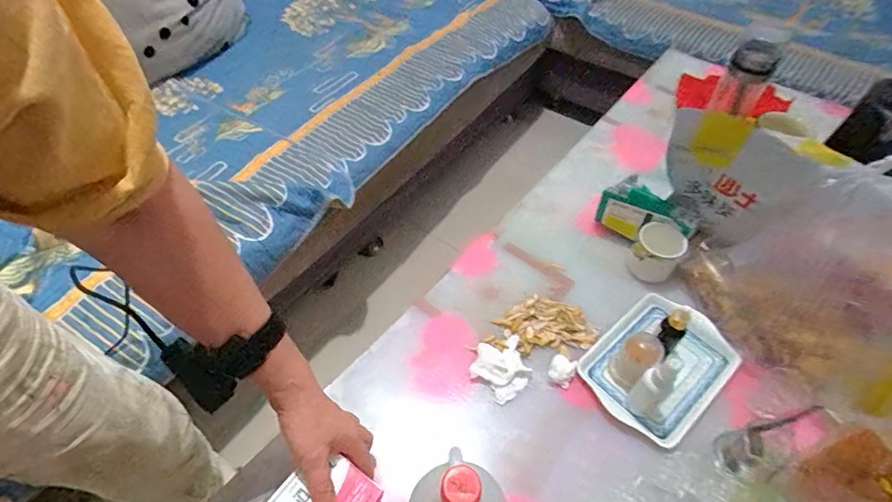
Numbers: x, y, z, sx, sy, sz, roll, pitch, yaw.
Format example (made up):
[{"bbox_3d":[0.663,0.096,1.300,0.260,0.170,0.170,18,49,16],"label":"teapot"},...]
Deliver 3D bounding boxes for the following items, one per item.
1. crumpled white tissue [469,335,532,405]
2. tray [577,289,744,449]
[{"bbox_3d":[0.069,0.152,0.605,0.072,0.015,0.077,-12,52,-9],"label":"crumpled white tissue"},{"bbox_3d":[0.276,0.149,0.610,0.187,0.042,0.139,-34,59,-24],"label":"tray"}]

